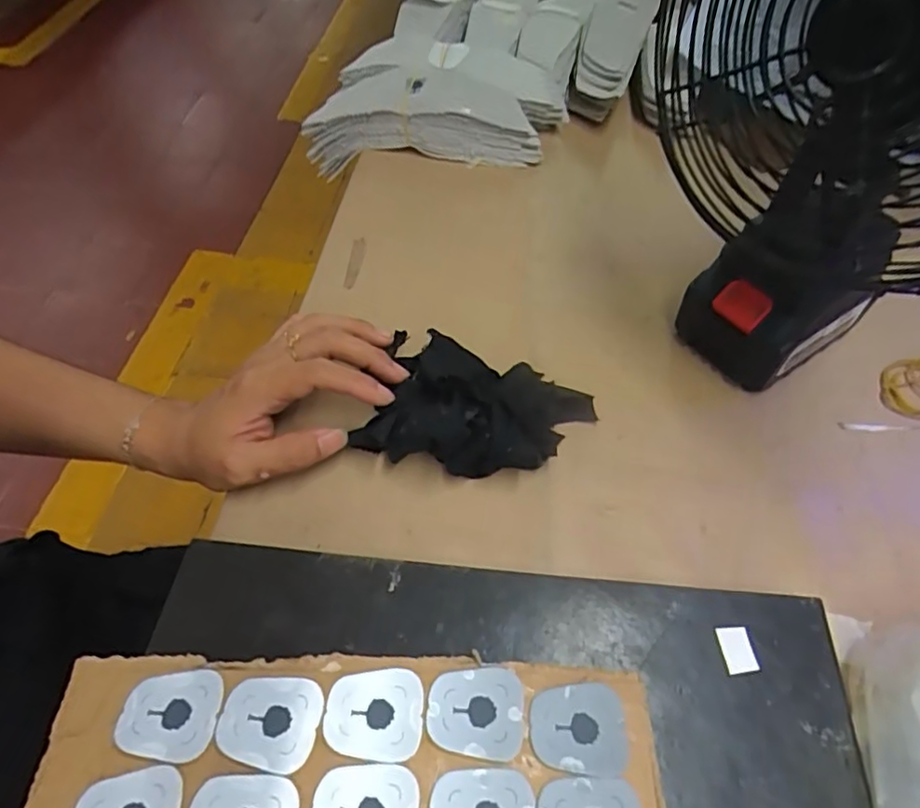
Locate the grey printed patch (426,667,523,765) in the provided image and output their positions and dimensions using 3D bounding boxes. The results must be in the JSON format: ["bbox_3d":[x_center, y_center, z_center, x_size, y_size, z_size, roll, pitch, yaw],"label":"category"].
[{"bbox_3d":[0.007,0.124,0.242,0.038,0.004,0.033,6,54,3],"label":"grey printed patch"}]

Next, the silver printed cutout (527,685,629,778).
[{"bbox_3d":[0.048,0.131,0.241,0.038,0.004,0.033,7,54,4],"label":"silver printed cutout"}]

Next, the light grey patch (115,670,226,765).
[{"bbox_3d":[-0.117,0.125,0.240,0.038,0.005,0.032,2,54,1],"label":"light grey patch"}]

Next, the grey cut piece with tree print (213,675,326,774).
[{"bbox_3d":[-0.076,0.127,0.239,0.039,0.004,0.033,9,54,5],"label":"grey cut piece with tree print"}]

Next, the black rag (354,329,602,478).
[{"bbox_3d":[0.012,0.001,0.336,0.128,0.053,0.070,11,54,2],"label":"black rag"}]

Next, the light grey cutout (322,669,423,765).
[{"bbox_3d":[-0.035,0.125,0.241,0.038,0.004,0.033,1,54,0],"label":"light grey cutout"}]

